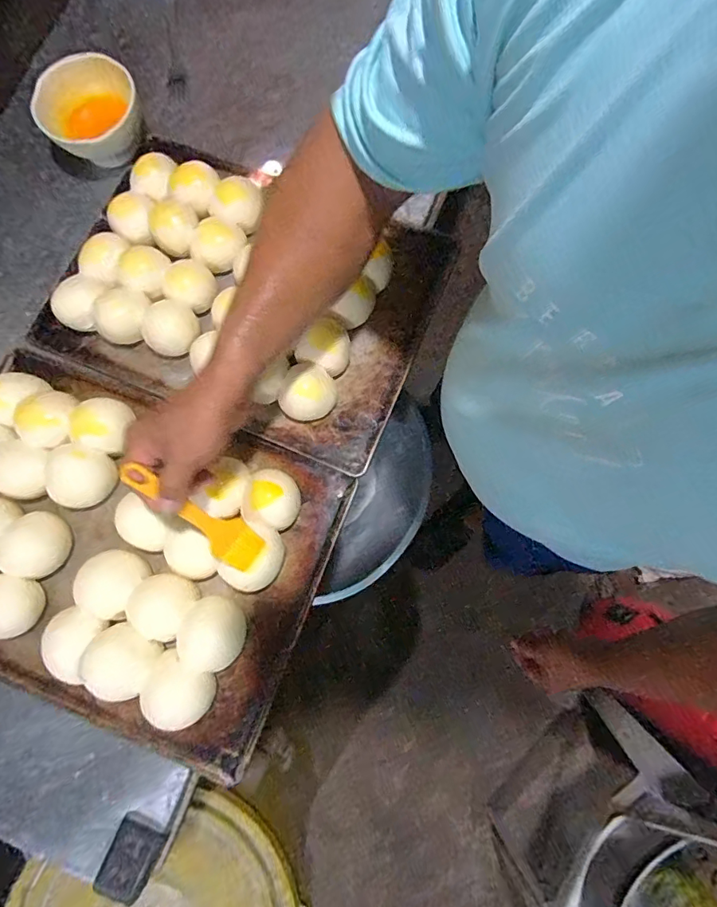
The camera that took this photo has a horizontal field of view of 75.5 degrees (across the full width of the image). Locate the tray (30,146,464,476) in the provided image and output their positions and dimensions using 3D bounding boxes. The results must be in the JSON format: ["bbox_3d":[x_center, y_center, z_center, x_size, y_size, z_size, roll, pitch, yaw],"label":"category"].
[{"bbox_3d":[-0.139,-0.207,0.564,0.446,0.046,0.329,22,78,5],"label":"tray"}]

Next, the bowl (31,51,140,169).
[{"bbox_3d":[-0.336,-0.433,0.596,0.124,0.064,0.118,0,77,0],"label":"bowl"}]

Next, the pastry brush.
[{"bbox_3d":[-0.152,0.057,0.429,0.149,0.021,0.038,43,78,-29],"label":"pastry brush"}]

